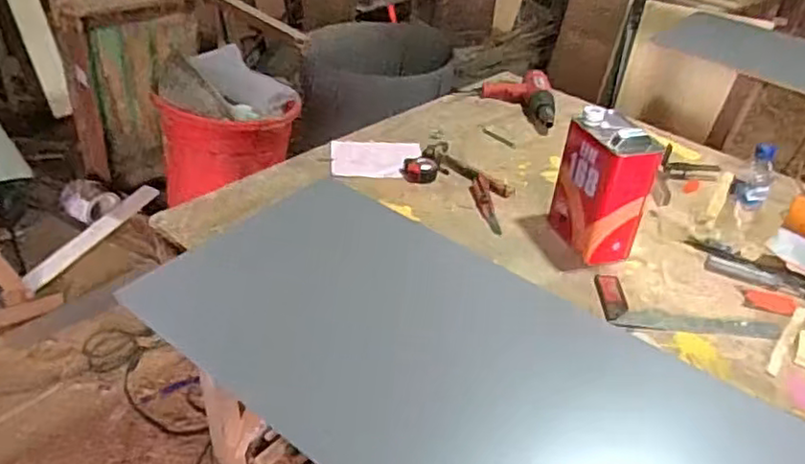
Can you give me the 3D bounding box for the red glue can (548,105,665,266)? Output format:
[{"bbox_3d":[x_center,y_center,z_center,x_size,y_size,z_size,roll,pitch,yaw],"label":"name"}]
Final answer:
[{"bbox_3d":[0.374,-0.086,1.249,0.093,0.257,0.186,-6,37,-16],"label":"red glue can"}]

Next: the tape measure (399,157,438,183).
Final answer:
[{"bbox_3d":[0.037,-0.140,1.488,0.084,0.032,0.063,-7,38,-18],"label":"tape measure"}]

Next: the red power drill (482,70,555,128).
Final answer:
[{"bbox_3d":[0.320,-0.372,1.799,0.197,0.073,0.299,7,36,2],"label":"red power drill"}]

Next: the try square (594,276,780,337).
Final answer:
[{"bbox_3d":[0.503,0.131,1.170,0.293,0.009,0.143,4,36,-2],"label":"try square"}]

